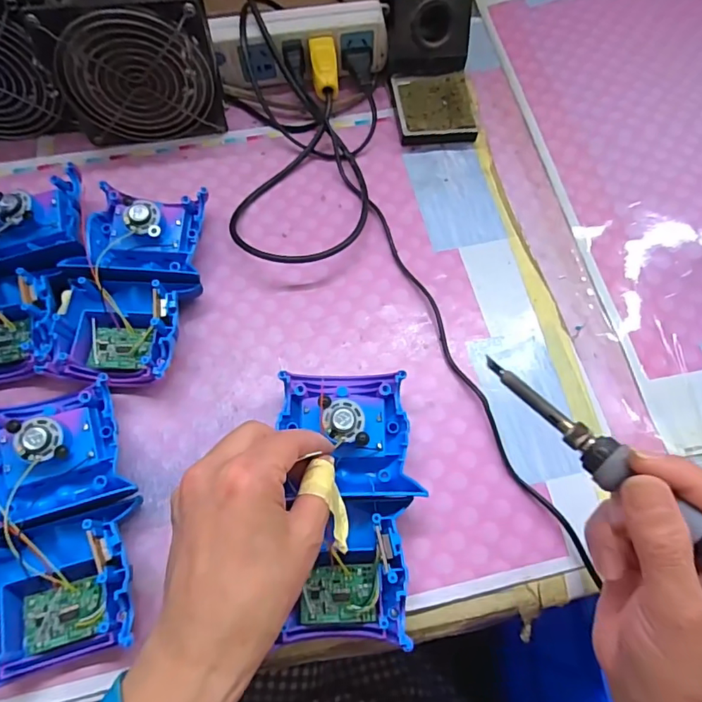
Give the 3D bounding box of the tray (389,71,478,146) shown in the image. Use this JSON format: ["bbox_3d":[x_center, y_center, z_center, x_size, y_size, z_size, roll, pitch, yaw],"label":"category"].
[{"bbox_3d":[0.074,-0.220,0.458,0.070,0.025,0.065,-2,67,-4],"label":"tray"}]

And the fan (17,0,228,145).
[{"bbox_3d":[-0.171,-0.231,0.406,0.122,0.117,0.047,-8,67,-6],"label":"fan"}]

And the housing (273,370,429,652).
[{"bbox_3d":[-0.001,0.088,0.307,0.079,0.031,0.154,-2,69,-4],"label":"housing"}]

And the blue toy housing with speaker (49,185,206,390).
[{"bbox_3d":[-0.158,-0.050,0.369,0.091,0.038,0.155,5,66,-1],"label":"blue toy housing with speaker"}]

